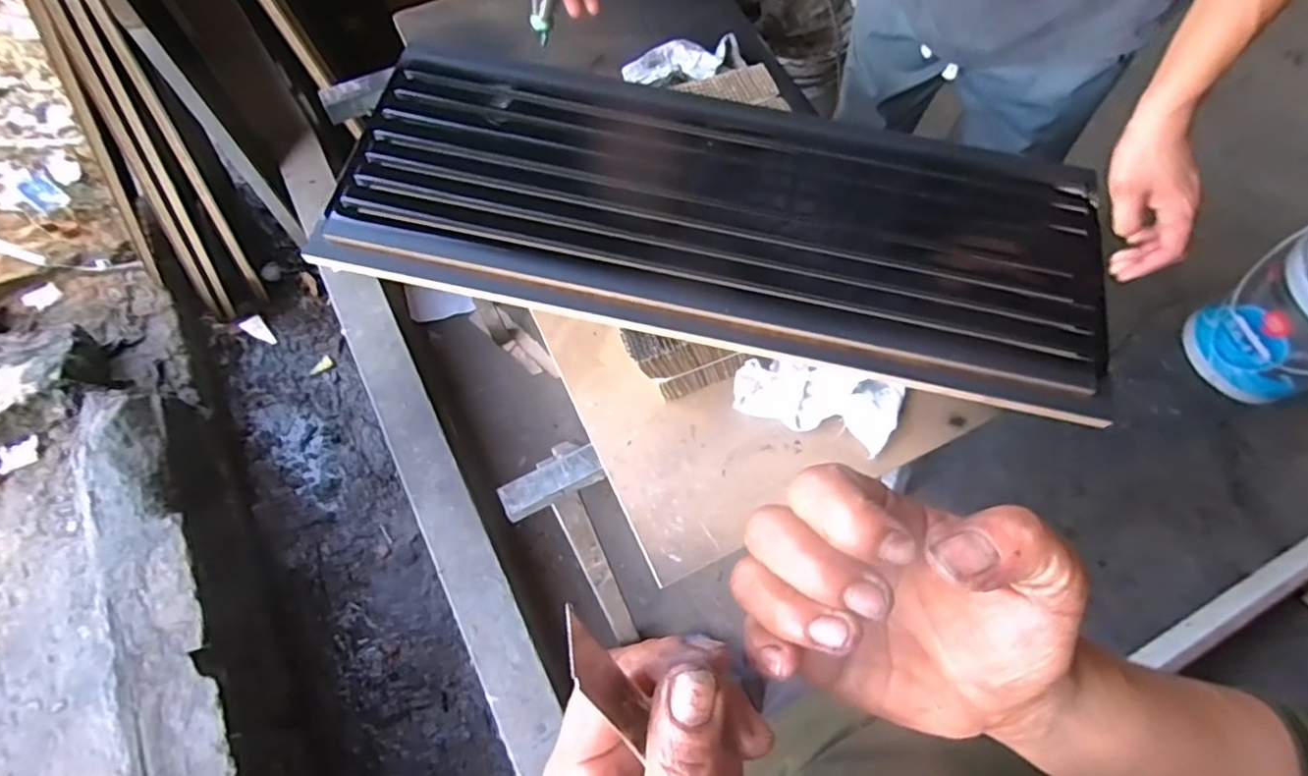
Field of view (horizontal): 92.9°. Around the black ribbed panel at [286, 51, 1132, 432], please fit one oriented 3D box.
[{"bbox_3d":[0.080,-0.202,0.686,0.844,0.035,0.332,12,69,2],"label":"black ribbed panel"}]

